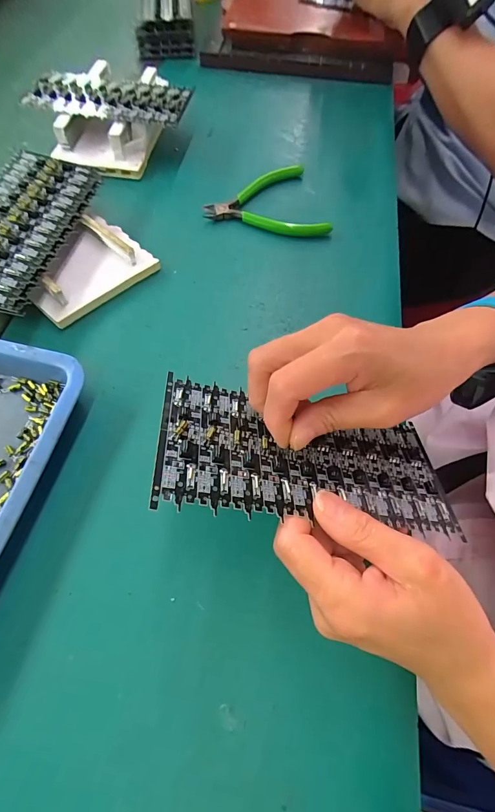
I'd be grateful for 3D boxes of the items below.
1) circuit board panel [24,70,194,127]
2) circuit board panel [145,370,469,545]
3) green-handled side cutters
[{"bbox_3d":[-0.142,-0.318,0.377,0.158,0.009,0.074,9,63,6],"label":"circuit board panel"},{"bbox_3d":[0.036,0.027,0.200,0.163,0.004,0.073,11,45,-16],"label":"circuit board panel"},{"bbox_3d":[0.015,-0.191,0.354,0.107,0.014,0.092,-15,63,-6],"label":"green-handled side cutters"}]

